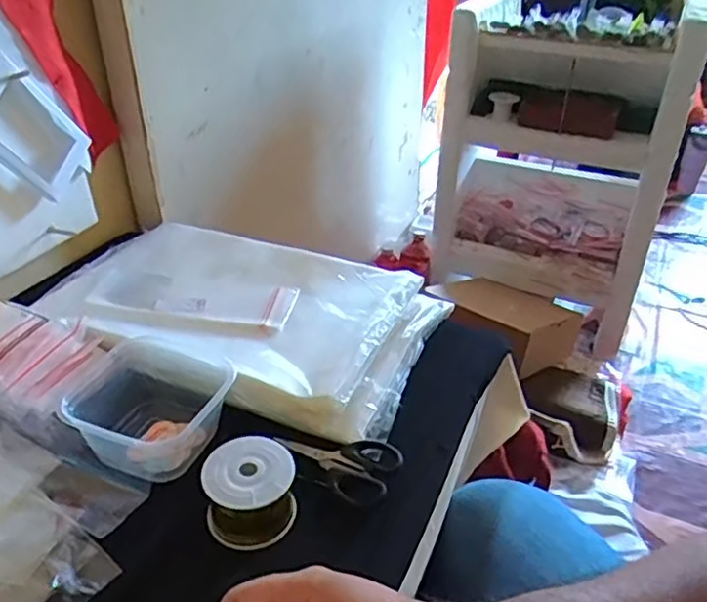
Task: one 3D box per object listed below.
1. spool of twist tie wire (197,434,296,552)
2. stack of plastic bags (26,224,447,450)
[{"bbox_3d":[-0.077,0.149,0.484,0.066,0.056,0.067,1,33,-1],"label":"spool of twist tie wire"},{"bbox_3d":[-0.113,0.010,0.687,0.377,0.042,0.244,13,35,18],"label":"stack of plastic bags"}]

